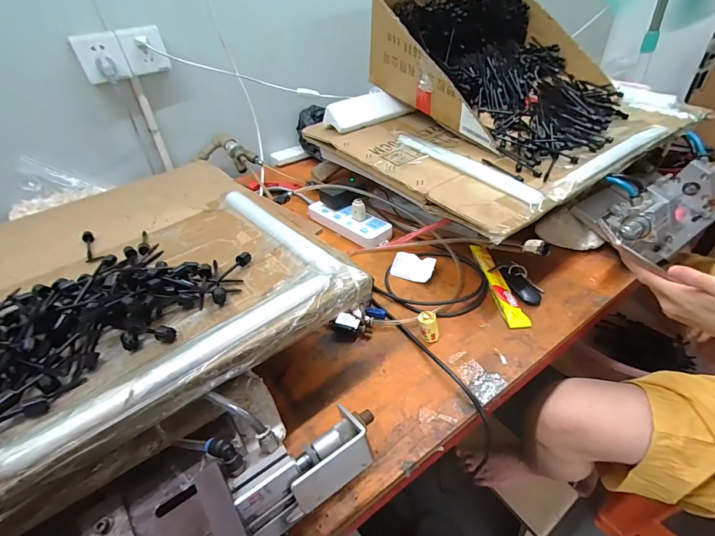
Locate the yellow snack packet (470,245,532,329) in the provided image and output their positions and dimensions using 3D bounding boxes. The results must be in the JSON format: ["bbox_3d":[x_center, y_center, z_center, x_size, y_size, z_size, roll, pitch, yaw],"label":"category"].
[{"bbox_3d":[0.230,0.022,0.583,0.032,0.012,0.199,-7,37,0],"label":"yellow snack packet"}]

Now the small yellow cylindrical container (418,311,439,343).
[{"bbox_3d":[0.101,0.085,0.496,0.027,0.039,0.025,-1,38,8],"label":"small yellow cylindrical container"}]

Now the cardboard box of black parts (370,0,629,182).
[{"bbox_3d":[0.342,-0.462,0.756,0.459,0.263,0.461,-28,42,-25],"label":"cardboard box of black parts"}]

